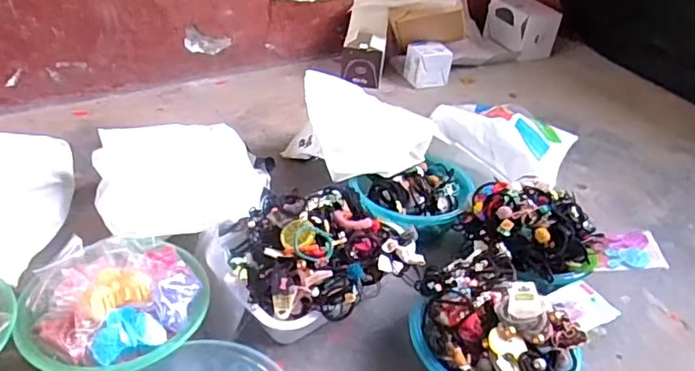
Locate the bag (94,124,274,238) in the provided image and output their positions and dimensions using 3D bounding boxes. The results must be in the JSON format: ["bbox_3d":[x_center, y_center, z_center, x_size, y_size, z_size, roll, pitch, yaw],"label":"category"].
[{"bbox_3d":[-0.288,-0.016,0.984,0.289,0.077,0.257,-5,38,-16],"label":"bag"}]

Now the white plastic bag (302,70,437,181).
[{"bbox_3d":[0.051,-0.119,1.063,0.240,0.127,0.176,-8,38,-20],"label":"white plastic bag"}]

